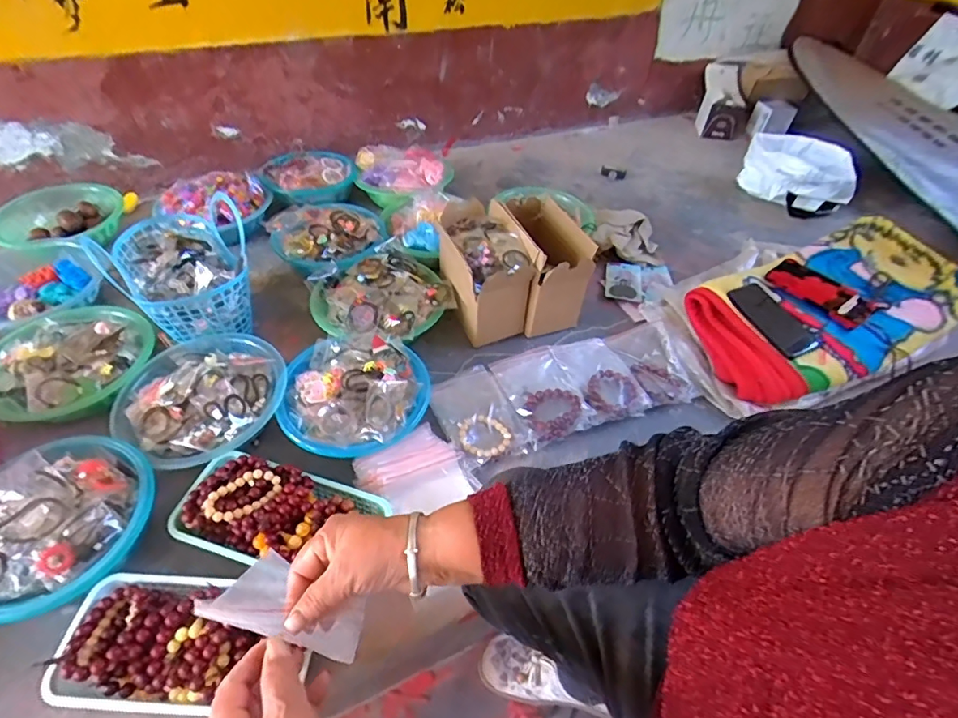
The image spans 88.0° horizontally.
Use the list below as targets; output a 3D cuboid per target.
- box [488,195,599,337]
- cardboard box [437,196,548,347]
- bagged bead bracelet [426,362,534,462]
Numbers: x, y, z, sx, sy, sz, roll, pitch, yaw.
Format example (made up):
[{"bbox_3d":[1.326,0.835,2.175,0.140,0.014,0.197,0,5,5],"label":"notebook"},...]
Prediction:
[{"bbox_3d":[0.113,-0.177,0.963,0.131,0.196,0.228,-15,50,-17],"label":"box"},{"bbox_3d":[0.004,-0.171,0.936,0.129,0.164,0.217,-16,50,-18],"label":"cardboard box"},{"bbox_3d":[-0.003,0.088,0.797,0.114,0.017,0.171,-19,51,-20],"label":"bagged bead bracelet"}]

